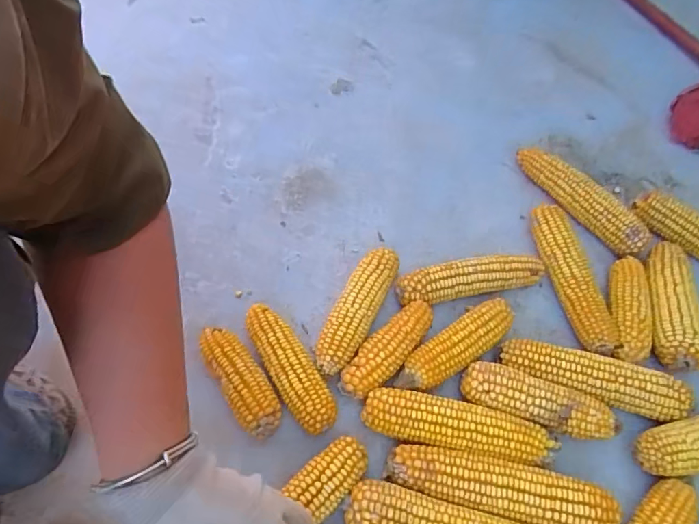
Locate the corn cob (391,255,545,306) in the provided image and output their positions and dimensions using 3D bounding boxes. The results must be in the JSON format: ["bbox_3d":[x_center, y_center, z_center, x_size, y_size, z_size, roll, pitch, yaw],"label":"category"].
[{"bbox_3d":[0.138,0.021,0.554,0.174,0.044,0.042,-12,55,-12],"label":"corn cob"}]

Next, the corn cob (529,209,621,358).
[{"bbox_3d":[0.252,0.015,0.558,0.040,0.045,0.194,-6,54,-7],"label":"corn cob"}]

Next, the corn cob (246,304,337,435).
[{"bbox_3d":[-0.063,0.107,0.485,0.050,0.044,0.147,-27,59,-21],"label":"corn cob"}]

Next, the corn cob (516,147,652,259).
[{"bbox_3d":[0.297,-0.083,0.628,0.038,0.046,0.200,-26,59,-20],"label":"corn cob"}]

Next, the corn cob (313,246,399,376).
[{"bbox_3d":[0.006,0.054,0.523,0.044,0.047,0.159,22,58,12],"label":"corn cob"}]

